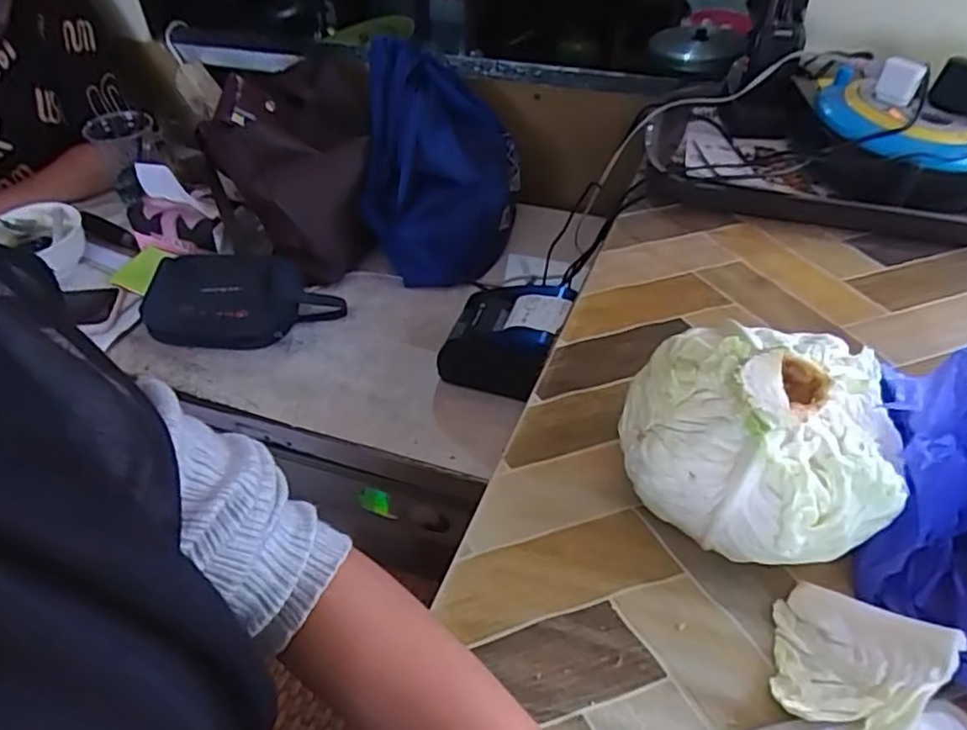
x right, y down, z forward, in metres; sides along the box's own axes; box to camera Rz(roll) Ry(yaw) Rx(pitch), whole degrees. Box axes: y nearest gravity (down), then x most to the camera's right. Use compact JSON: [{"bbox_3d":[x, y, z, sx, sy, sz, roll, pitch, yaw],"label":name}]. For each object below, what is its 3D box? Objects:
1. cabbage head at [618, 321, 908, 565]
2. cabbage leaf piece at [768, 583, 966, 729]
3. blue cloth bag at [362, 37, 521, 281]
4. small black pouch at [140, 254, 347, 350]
[{"bbox_3d":[0.164,0.052,0.410,0.148,0.112,0.121,4,45,5],"label":"cabbage head"},{"bbox_3d":[0.188,0.167,0.356,0.078,0.028,0.109,31,53,28],"label":"cabbage leaf piece"},{"bbox_3d":[-0.054,-0.256,0.869,0.184,0.226,0.213,3,45,4],"label":"blue cloth bag"},{"bbox_3d":[-0.294,-0.086,0.843,0.228,0.051,0.136,-3,45,-2],"label":"small black pouch"}]

